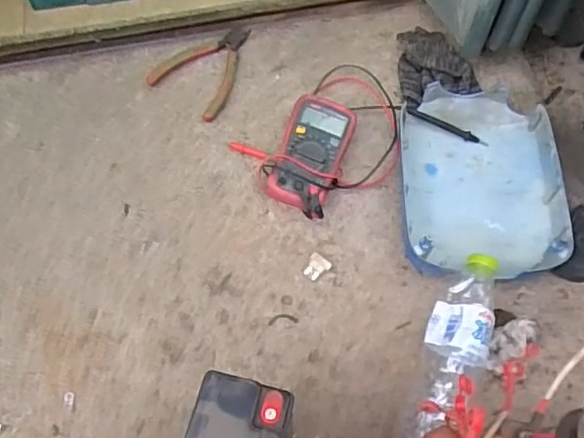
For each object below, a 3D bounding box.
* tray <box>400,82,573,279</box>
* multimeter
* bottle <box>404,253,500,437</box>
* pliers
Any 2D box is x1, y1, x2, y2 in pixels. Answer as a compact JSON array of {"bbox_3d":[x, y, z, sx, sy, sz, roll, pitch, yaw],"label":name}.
[{"bbox_3d":[0.216,-0.045,0.720,0.175,0.061,0.244,3,63,1],"label":"tray"},{"bbox_3d":[0.021,-0.074,0.737,0.079,0.051,0.145,18,65,8],"label":"multimeter"},{"bbox_3d":[0.171,0.121,0.630,0.063,0.071,0.173,17,59,12],"label":"bottle"},{"bbox_3d":[-0.105,-0.203,0.807,0.108,0.018,0.141,34,68,16],"label":"pliers"}]

